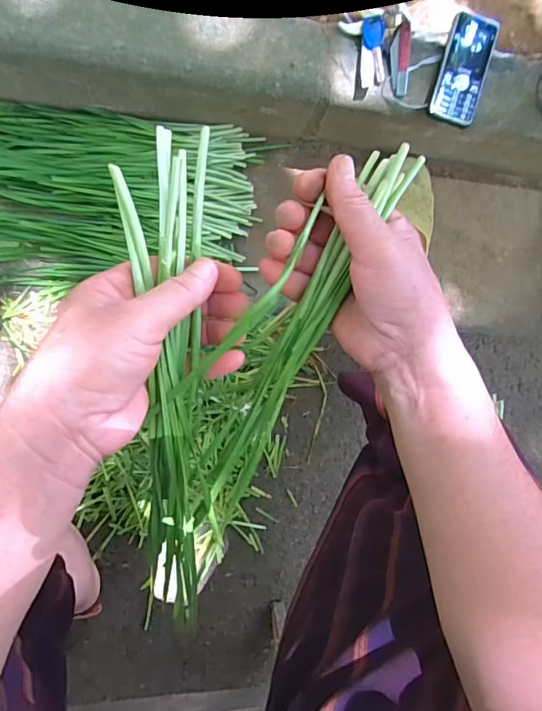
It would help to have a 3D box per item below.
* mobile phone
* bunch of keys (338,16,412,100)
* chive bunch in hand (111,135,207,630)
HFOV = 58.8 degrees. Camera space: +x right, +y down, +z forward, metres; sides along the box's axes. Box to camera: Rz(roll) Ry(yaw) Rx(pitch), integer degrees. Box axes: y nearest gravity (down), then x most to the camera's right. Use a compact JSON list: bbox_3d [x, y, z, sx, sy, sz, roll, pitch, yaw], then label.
[{"bbox_3d":[0.230,-0.341,0.571,0.055,0.014,0.125,16,94,1],"label":"mobile phone"},{"bbox_3d":[0.127,-0.351,0.563,0.071,0.023,0.081,-6,93,-8],"label":"bunch of keys"},{"bbox_3d":[-0.065,0.034,0.301,0.046,0.036,0.322,1,105,-8],"label":"chive bunch in hand"}]

